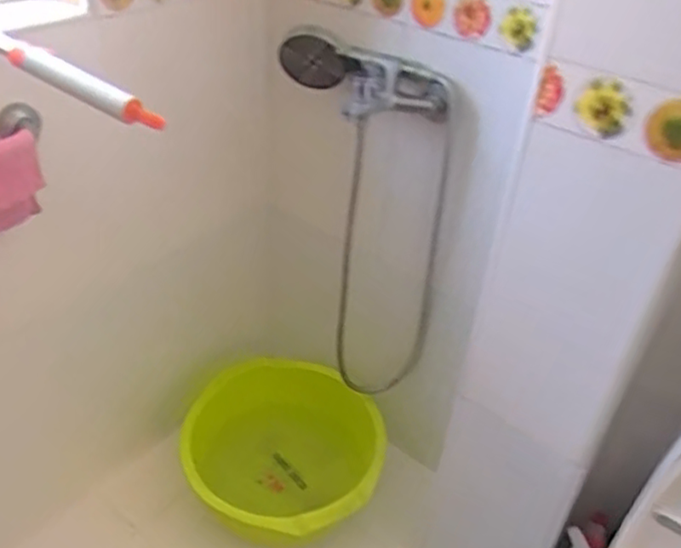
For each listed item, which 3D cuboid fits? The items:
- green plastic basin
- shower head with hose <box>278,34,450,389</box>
[{"bbox_3d":[-0.140,0.381,1.337,0.454,0.238,0.374,17,38,17],"label":"green plastic basin"},{"bbox_3d":[0.027,-0.054,1.271,0.196,0.783,0.301,-17,41,-26],"label":"shower head with hose"}]

